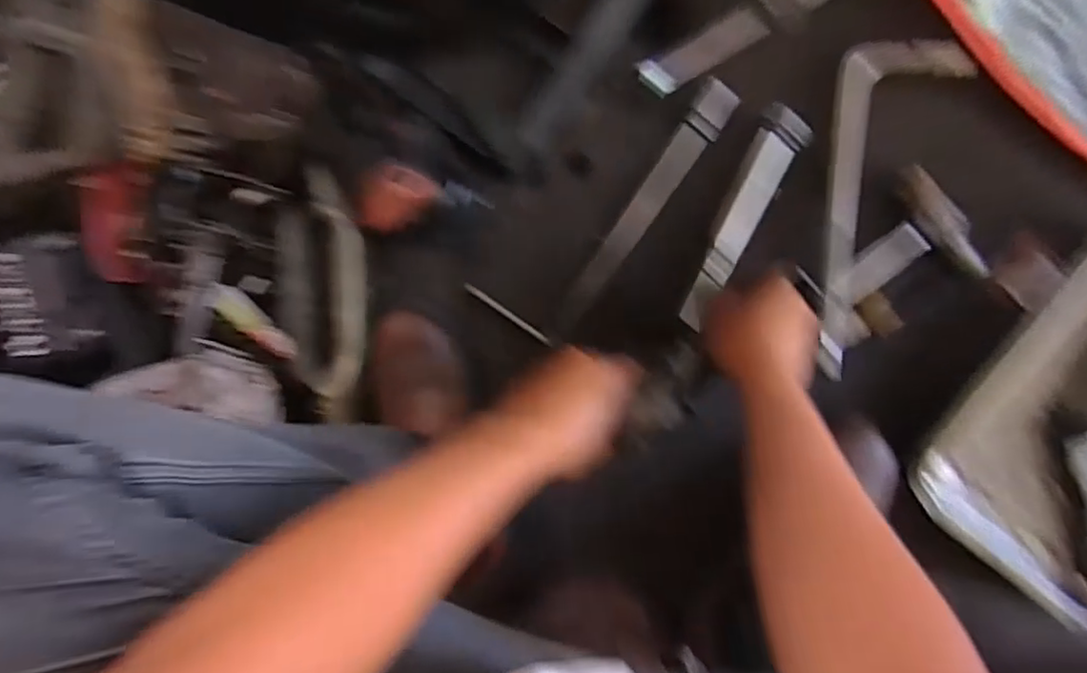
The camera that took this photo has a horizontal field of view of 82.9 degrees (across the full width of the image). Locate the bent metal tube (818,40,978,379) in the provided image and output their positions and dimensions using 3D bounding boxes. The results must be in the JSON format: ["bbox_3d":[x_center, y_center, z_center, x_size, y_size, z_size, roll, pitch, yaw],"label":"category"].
[{"bbox_3d":[0.319,-0.118,0.574,0.100,0.027,0.310,8,95,4],"label":"bent metal tube"}]

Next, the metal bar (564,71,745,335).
[{"bbox_3d":[0.099,-0.127,0.602,0.036,0.022,0.267,35,97,2],"label":"metal bar"}]

